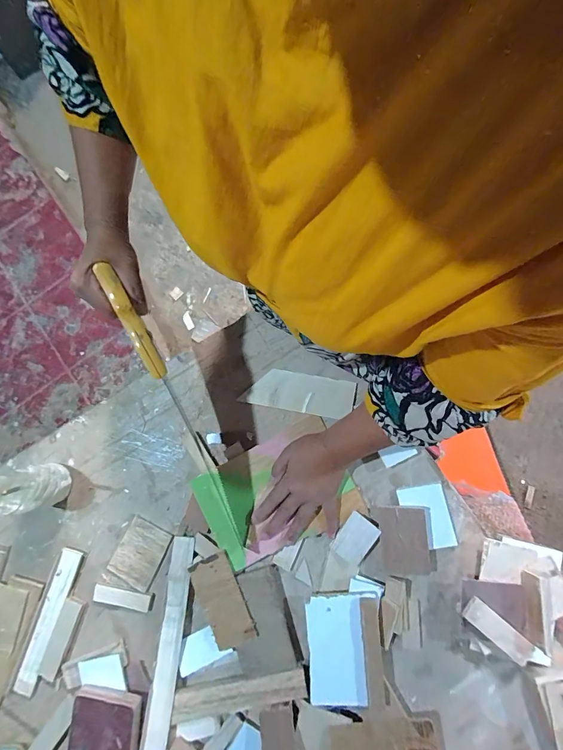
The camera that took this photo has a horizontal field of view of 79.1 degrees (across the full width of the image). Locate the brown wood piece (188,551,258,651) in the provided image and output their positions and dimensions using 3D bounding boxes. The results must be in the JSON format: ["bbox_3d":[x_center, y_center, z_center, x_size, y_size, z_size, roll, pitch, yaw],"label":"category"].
[{"bbox_3d":[-0.082,0.318,0.481,0.060,0.004,0.117,-28,76,1],"label":"brown wood piece"}]

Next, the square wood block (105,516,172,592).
[{"bbox_3d":[-0.214,0.270,0.517,0.070,0.006,0.088,26,86,6],"label":"square wood block"}]

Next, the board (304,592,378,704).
[{"bbox_3d":[0.079,0.368,0.461,0.083,0.007,0.133,-4,80,10],"label":"board"}]

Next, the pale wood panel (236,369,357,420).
[{"bbox_3d":[0.027,0.027,0.541,0.171,0.004,0.062,10,76,7],"label":"pale wood panel"}]

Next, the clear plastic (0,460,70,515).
[{"bbox_3d":[-0.371,0.164,0.504,0.065,0.099,0.065,0,84,4],"label":"clear plastic"}]

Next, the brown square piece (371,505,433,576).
[{"bbox_3d":[0.173,0.234,0.485,0.077,0.013,0.087,-5,75,15],"label":"brown square piece"}]

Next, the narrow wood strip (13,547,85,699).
[{"bbox_3d":[-0.347,0.365,0.505,0.033,0.008,0.200,15,85,6],"label":"narrow wood strip"}]

